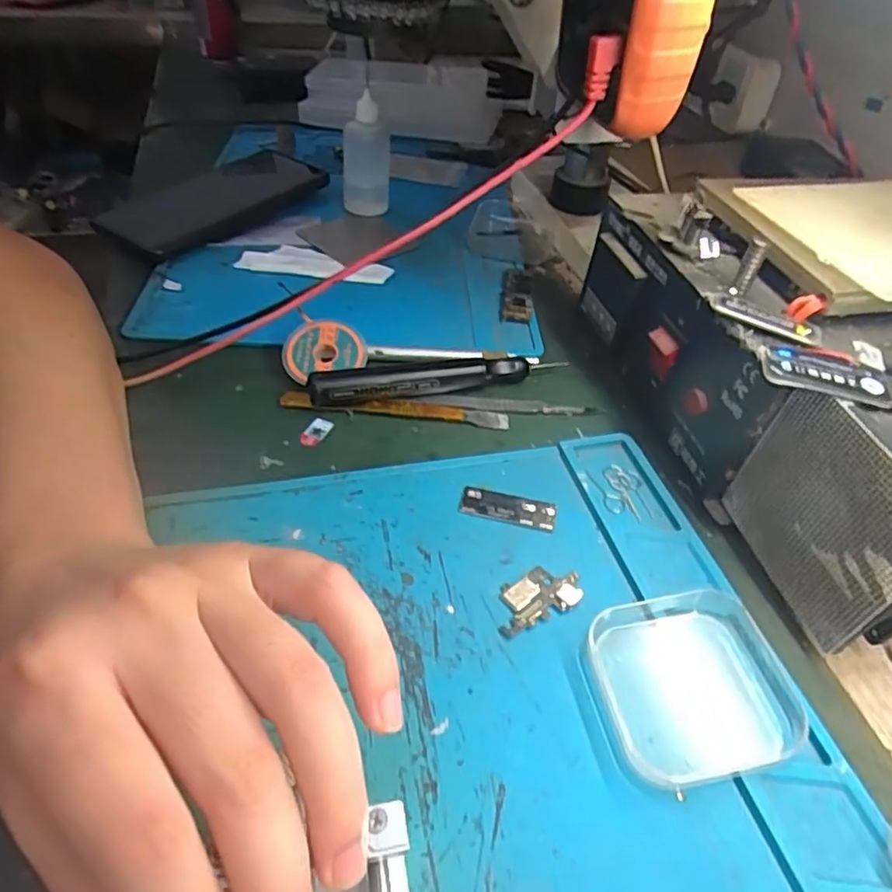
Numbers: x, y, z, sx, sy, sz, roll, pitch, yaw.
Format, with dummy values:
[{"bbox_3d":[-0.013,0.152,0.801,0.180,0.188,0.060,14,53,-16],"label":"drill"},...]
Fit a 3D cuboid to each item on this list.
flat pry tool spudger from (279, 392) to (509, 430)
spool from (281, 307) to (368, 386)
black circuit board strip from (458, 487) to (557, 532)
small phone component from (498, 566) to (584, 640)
[{"bbox_3d":[-0.028,-0.021,0.338,0.123,0.004,0.012,4,45,-1],"label":"flat pry tool spudger"},{"bbox_3d":[-0.068,-0.053,0.353,0.046,0.009,0.038,-2,67,-6],"label":"spool"},{"bbox_3d":[0.029,0.028,0.290,0.044,0.004,0.016,13,45,7],"label":"black circuit board strip"},{"bbox_3d":[0.037,0.062,0.257,0.041,0.004,0.021,-20,50,-24],"label":"small phone component"}]

